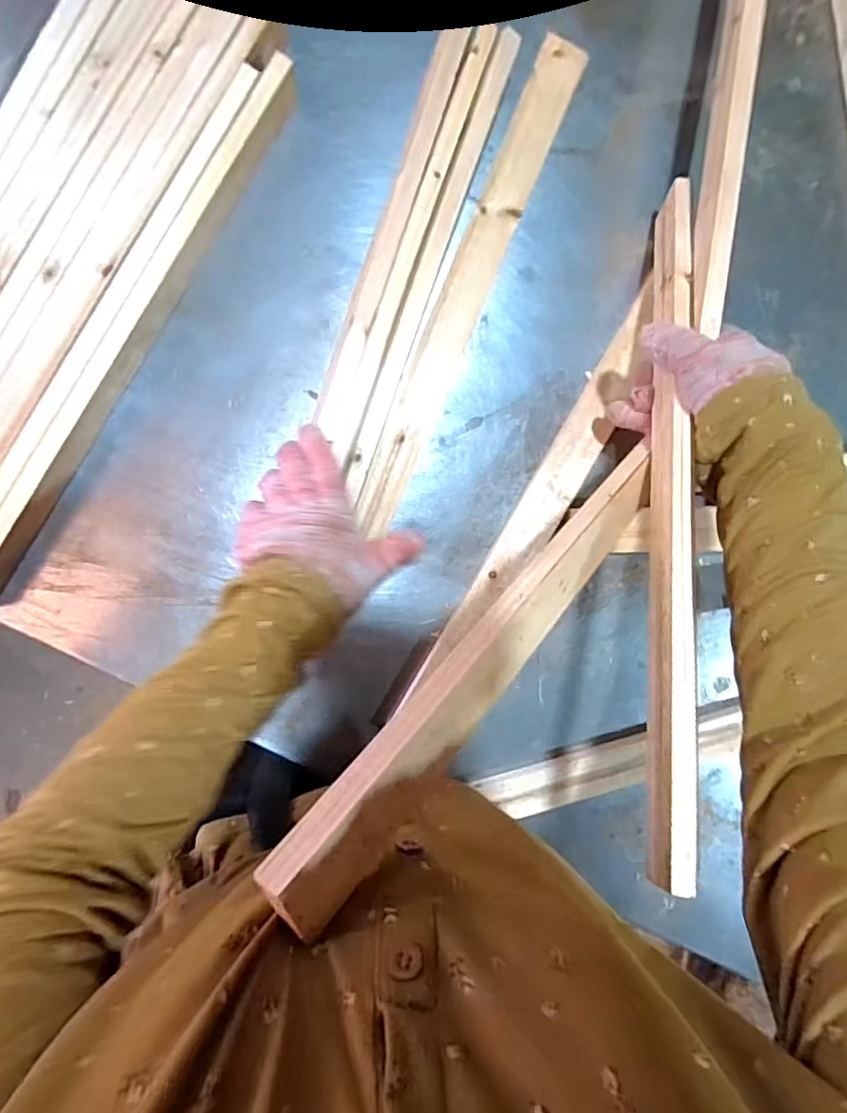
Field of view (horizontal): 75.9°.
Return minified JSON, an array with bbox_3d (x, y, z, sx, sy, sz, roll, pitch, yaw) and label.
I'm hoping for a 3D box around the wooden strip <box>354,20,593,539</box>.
[{"bbox_3d":[0.036,-0.222,0.466,0.039,0.021,0.427,23,92,-8],"label":"wooden strip"}]

